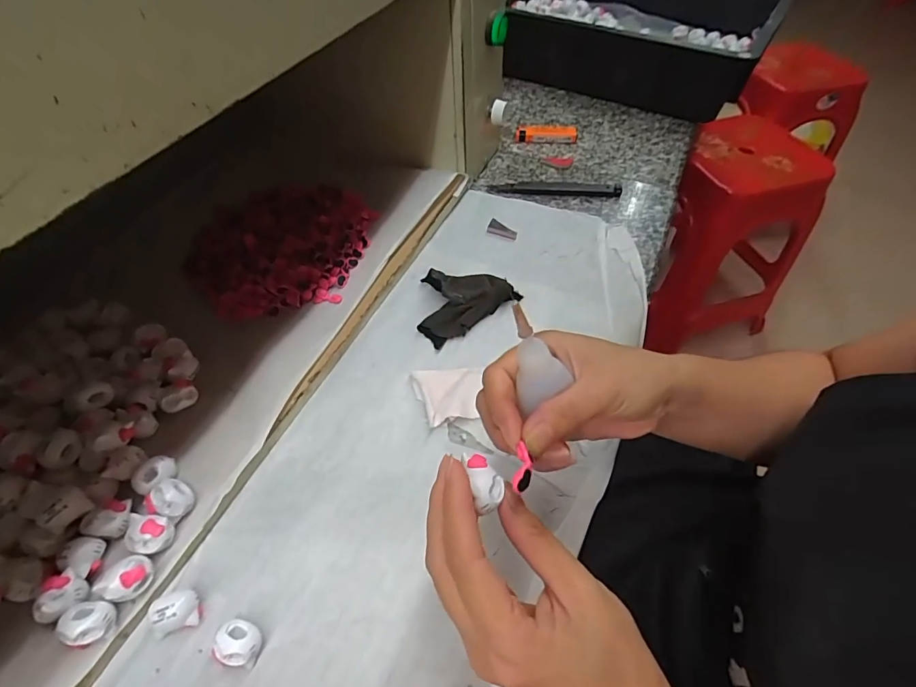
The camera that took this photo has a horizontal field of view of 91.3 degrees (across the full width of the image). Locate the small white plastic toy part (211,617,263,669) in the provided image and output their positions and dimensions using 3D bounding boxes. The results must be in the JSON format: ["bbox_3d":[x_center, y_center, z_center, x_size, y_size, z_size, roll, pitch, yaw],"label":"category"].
[{"bbox_3d":[-0.123,0.169,0.252,0.023,0.021,0.020,8,54,8],"label":"small white plastic toy part"}]

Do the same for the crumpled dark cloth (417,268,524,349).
[{"bbox_3d":[-0.002,-0.043,0.404,0.088,0.023,0.071,-33,58,-20],"label":"crumpled dark cloth"}]

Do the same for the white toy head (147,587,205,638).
[{"bbox_3d":[-0.166,0.158,0.264,0.024,0.019,0.022,-4,53,-1],"label":"white toy head"}]

